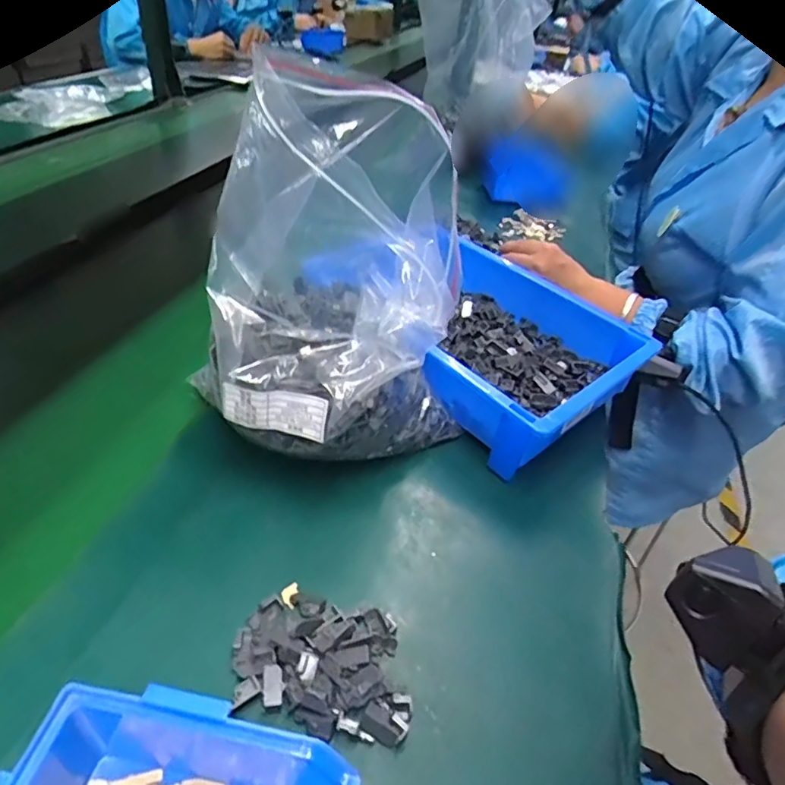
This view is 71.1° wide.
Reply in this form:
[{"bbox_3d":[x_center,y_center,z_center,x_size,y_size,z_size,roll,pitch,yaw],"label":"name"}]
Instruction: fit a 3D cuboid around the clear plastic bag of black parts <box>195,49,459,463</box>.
[{"bbox_3d":[-0.027,-0.076,0.411,0.175,0.263,0.203,14,39,9],"label":"clear plastic bag of black parts"}]

